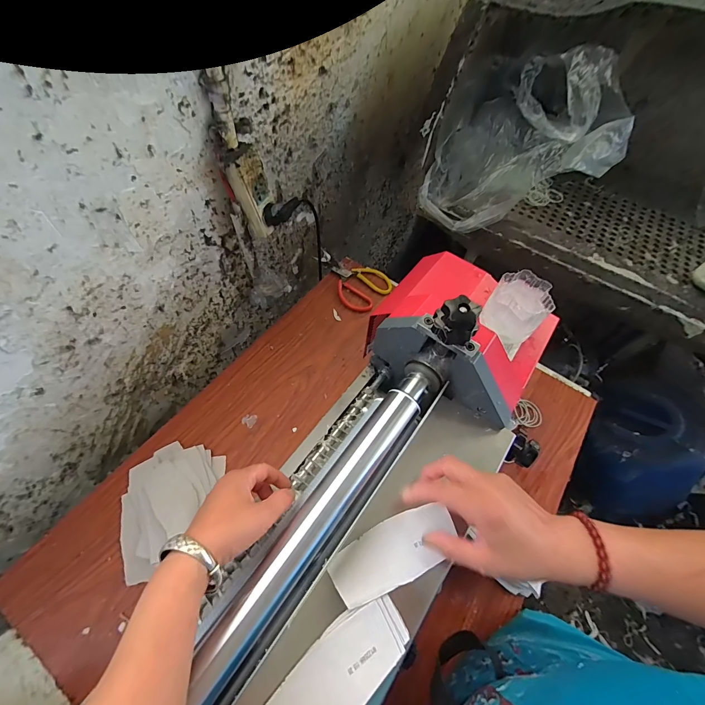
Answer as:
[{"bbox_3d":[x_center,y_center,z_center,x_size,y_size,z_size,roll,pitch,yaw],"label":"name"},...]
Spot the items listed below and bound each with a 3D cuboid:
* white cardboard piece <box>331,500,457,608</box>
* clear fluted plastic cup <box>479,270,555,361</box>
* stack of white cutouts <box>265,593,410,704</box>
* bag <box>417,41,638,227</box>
[{"bbox_3d":[0.043,0.200,0.341,0.127,0.012,0.055,-25,65,-15],"label":"white cardboard piece"},{"bbox_3d":[0.227,-0.058,0.463,0.075,0.075,0.085,-26,65,-18],"label":"clear fluted plastic cup"},{"bbox_3d":[-0.015,0.276,0.287,0.143,0.014,0.057,-36,68,-22],"label":"stack of white cutouts"},{"bbox_3d":[0.336,-0.432,0.704,0.308,0.260,0.286,15,60,4],"label":"bag"}]

